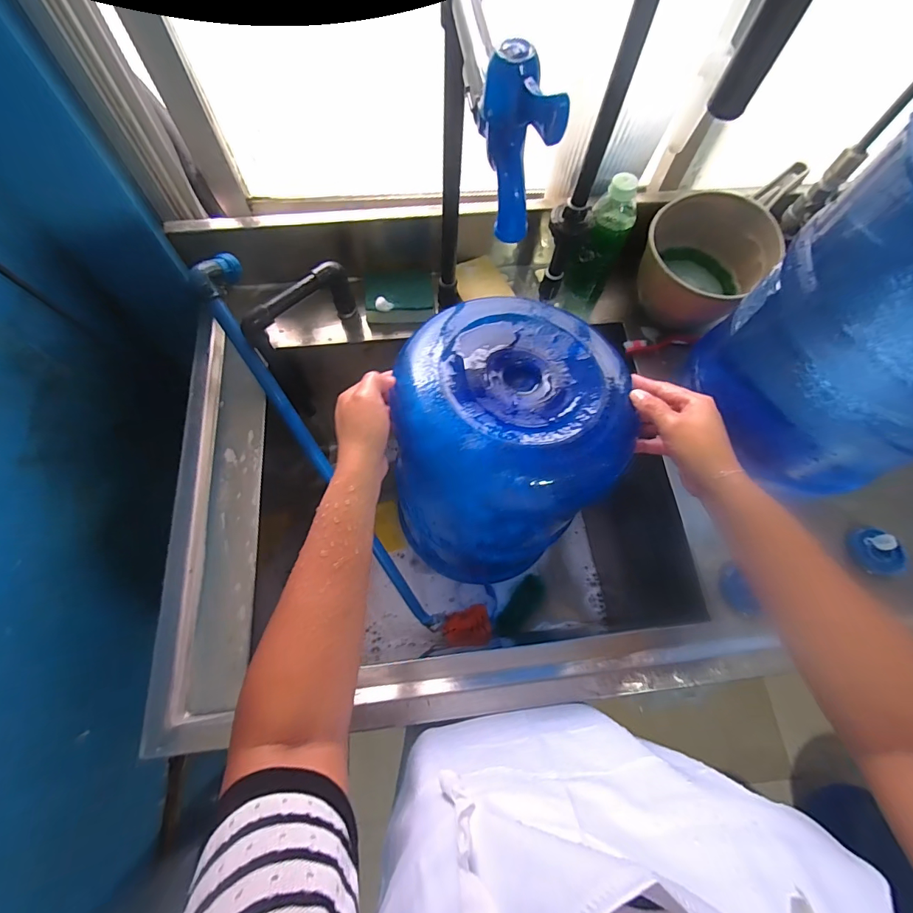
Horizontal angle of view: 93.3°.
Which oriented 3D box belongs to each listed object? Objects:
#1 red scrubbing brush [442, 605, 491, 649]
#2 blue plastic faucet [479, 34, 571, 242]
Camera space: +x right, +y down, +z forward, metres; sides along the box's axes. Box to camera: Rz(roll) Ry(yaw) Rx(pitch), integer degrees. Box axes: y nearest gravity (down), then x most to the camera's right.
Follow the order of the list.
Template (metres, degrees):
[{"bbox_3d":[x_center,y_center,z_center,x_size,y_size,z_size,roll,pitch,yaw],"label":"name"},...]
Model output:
[{"bbox_3d":[0.020,0.310,0.779,0.086,0.033,0.065,-15,68,-8],"label":"red scrubbing brush"},{"bbox_3d":[0.034,-0.169,0.238,0.027,0.078,0.041,-20,69,-10],"label":"blue plastic faucet"}]

